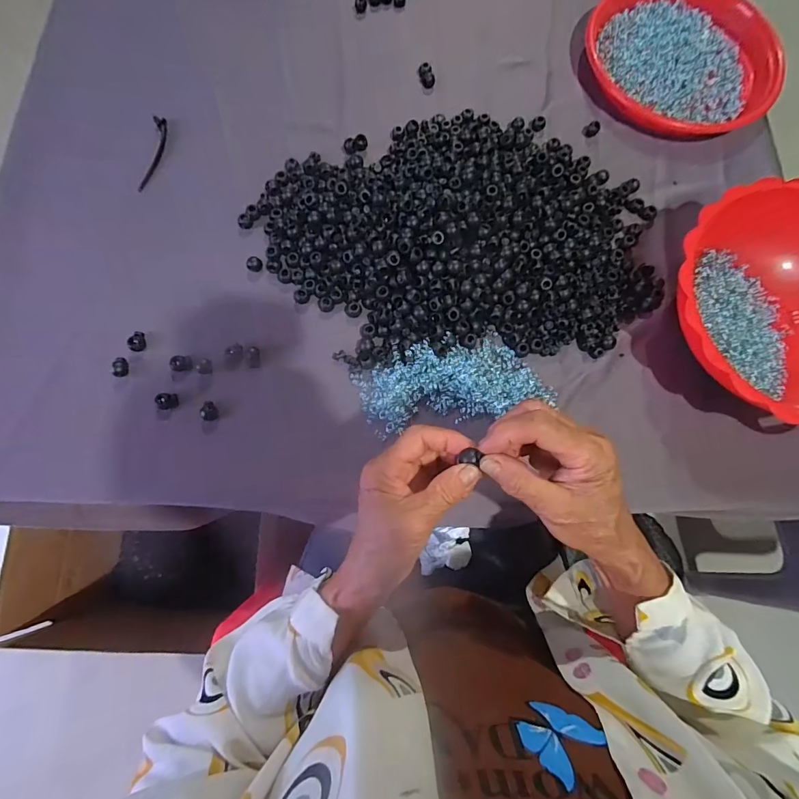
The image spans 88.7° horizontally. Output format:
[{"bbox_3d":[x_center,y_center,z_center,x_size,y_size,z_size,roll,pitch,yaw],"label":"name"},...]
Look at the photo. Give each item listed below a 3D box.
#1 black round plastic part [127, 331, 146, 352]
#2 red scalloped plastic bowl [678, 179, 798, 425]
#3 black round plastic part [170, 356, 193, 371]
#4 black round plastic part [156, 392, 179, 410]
[{"bbox_3d":[-0.261,-0.058,0.406,0.014,0.012,0.020,24,77,5],"label":"black round plastic part"},{"bbox_3d":[0.374,-0.081,0.401,0.225,0.069,0.236,0,76,0],"label":"red scalloped plastic bowl"},{"bbox_3d":[-0.218,-0.036,0.407,0.019,0.010,0.014,-8,76,-2],"label":"black round plastic part"},{"bbox_3d":[-0.224,0.002,0.393,0.019,0.008,0.016,5,76,1],"label":"black round plastic part"}]

